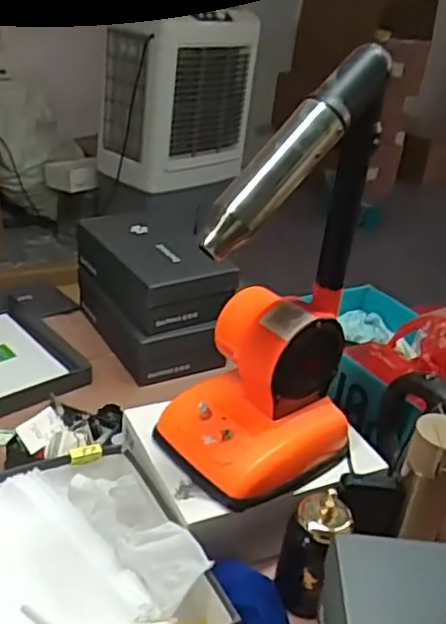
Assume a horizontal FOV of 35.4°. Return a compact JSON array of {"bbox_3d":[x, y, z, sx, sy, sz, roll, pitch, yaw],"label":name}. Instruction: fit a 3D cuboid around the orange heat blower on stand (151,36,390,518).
[{"bbox_3d":[0.062,-0.032,0.804,0.207,0.483,0.171,-18,38,-37],"label":"orange heat blower on stand"}]

